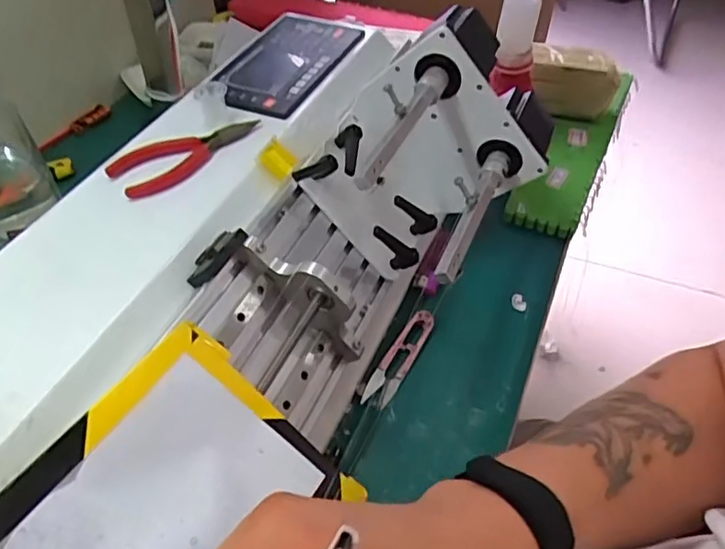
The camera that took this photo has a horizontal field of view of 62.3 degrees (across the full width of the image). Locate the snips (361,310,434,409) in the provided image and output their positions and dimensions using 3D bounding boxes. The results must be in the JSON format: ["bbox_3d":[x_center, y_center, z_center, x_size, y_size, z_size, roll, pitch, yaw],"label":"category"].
[{"bbox_3d":[0.031,0.067,0.491,0.023,0.014,0.096,23,51,20],"label":"snips"}]

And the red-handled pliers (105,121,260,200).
[{"bbox_3d":[-0.133,-0.093,0.465,0.118,0.012,0.041,-28,53,-23],"label":"red-handled pliers"}]

